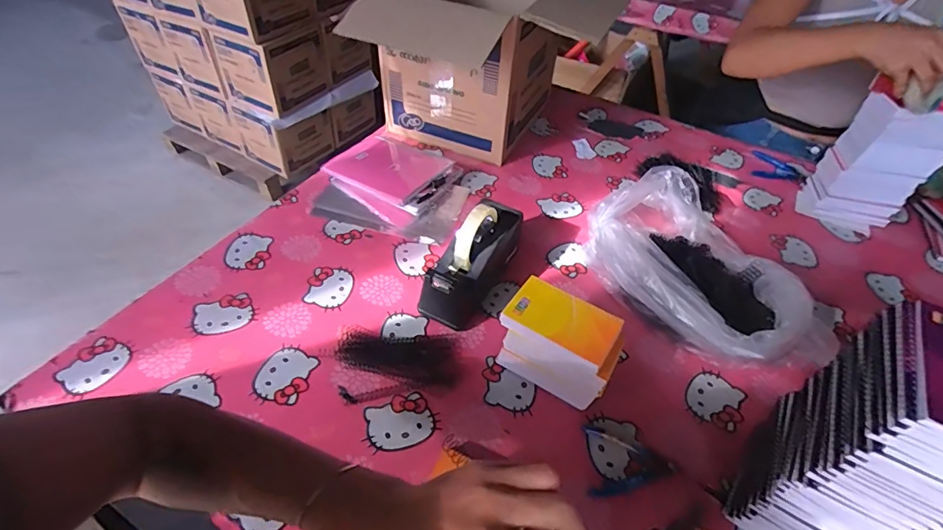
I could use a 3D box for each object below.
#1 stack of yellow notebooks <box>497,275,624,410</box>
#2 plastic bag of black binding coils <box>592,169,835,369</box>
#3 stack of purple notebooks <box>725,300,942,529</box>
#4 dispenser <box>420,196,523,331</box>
[{"bbox_3d":[0.112,0.106,0.611,0.143,0.116,0.086,27,49,21],"label":"stack of yellow notebooks"},{"bbox_3d":[0.349,-0.001,0.741,0.264,0.112,0.356,-12,47,-16],"label":"plastic bag of black binding coils"},{"bbox_3d":[0.366,0.183,0.452,0.101,0.284,0.125,26,50,20],"label":"stack of purple notebooks"},{"bbox_3d":[0.008,-0.014,0.714,0.079,0.127,0.207,22,48,16],"label":"dispenser"}]

